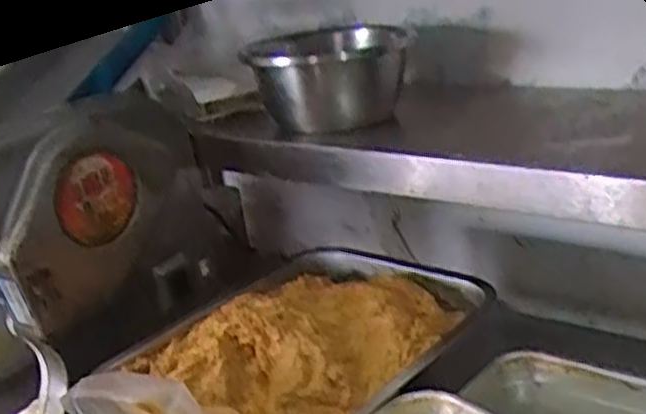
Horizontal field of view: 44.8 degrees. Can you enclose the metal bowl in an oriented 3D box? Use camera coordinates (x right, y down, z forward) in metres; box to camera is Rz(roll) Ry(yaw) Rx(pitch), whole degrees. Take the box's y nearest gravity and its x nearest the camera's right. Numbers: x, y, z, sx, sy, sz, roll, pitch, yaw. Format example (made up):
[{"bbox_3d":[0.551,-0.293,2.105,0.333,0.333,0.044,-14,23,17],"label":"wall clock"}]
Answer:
[{"bbox_3d":[0.012,-0.150,0.937,0.166,0.100,0.166,-3,20,9],"label":"metal bowl"}]

